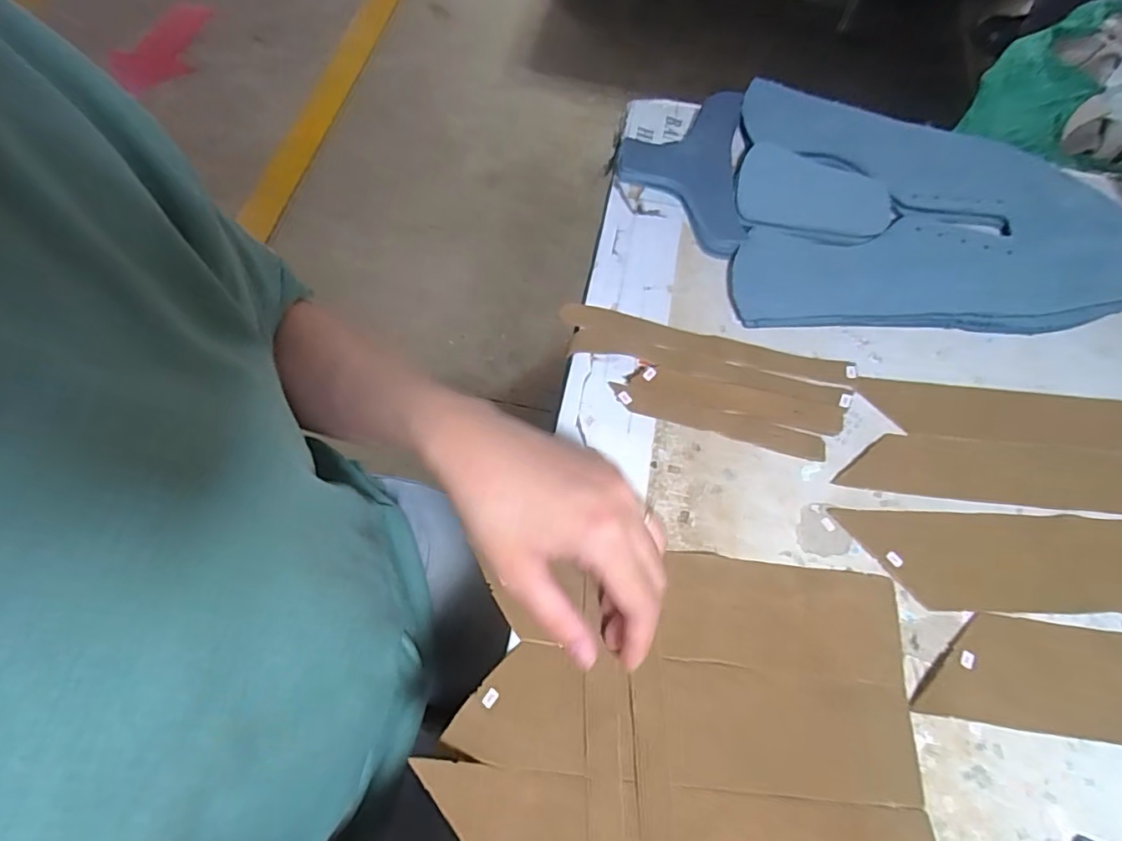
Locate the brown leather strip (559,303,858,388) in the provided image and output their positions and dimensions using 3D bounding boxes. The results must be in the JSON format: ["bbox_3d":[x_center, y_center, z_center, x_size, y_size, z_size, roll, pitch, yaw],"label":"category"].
[{"bbox_3d":[0.094,-0.050,0.371,0.190,0.004,0.019,13,66,3],"label":"brown leather strip"}]

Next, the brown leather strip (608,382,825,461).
[{"bbox_3d":[0.095,0.001,0.347,0.130,0.005,0.016,15,66,4],"label":"brown leather strip"}]

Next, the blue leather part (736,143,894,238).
[{"bbox_3d":[0.185,-0.167,0.419,0.110,0.007,0.074,8,66,1],"label":"blue leather part"}]

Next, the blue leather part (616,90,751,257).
[{"bbox_3d":[0.089,-0.189,0.427,0.089,0.015,0.145,5,66,0],"label":"blue leather part"}]

